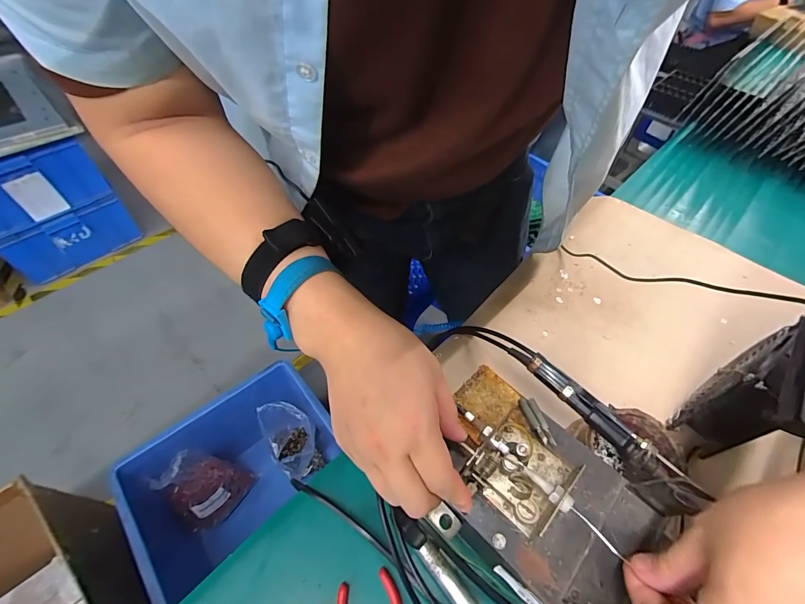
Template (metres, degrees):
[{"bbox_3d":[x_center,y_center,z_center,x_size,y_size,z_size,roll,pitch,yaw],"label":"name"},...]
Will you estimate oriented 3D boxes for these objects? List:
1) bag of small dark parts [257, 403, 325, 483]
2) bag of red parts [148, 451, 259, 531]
[{"bbox_3d":[-0.293,0.365,0.978,0.120,0.189,0.164,-29,59,-21],"label":"bag of small dark parts"},{"bbox_3d":[-0.485,0.455,0.915,0.129,0.194,0.159,26,57,17],"label":"bag of red parts"}]

